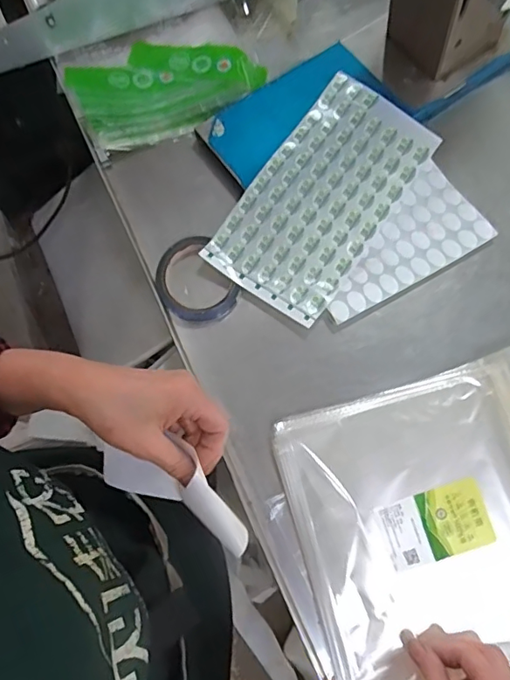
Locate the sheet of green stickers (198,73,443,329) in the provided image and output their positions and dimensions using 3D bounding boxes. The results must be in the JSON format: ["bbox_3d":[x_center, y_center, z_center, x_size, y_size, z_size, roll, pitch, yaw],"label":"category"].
[{"bbox_3d":[0.075,-0.154,0.564,0.136,0.011,0.259,35,80,6],"label":"sheet of green stickers"}]

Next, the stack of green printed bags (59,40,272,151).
[{"bbox_3d":[-0.100,-0.295,0.597,0.211,0.035,0.117,-27,75,-8],"label":"stack of green printed bags"}]

